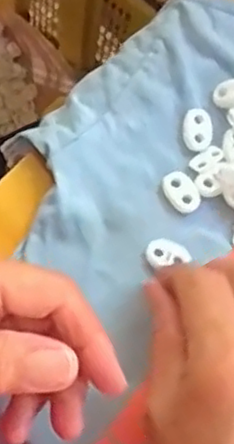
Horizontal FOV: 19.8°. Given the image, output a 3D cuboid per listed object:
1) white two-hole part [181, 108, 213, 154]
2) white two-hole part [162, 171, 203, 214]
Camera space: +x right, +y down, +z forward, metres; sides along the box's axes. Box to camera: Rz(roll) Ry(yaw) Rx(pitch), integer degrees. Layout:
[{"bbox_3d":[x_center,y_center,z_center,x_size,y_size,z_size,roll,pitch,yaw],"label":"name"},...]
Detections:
[{"bbox_3d":[0.043,-0.049,0.358,0.016,0.005,0.023,3,74,-3],"label":"white two-hole part"},{"bbox_3d":[0.034,-0.016,0.350,0.017,0.005,0.022,-23,77,-9],"label":"white two-hole part"}]

